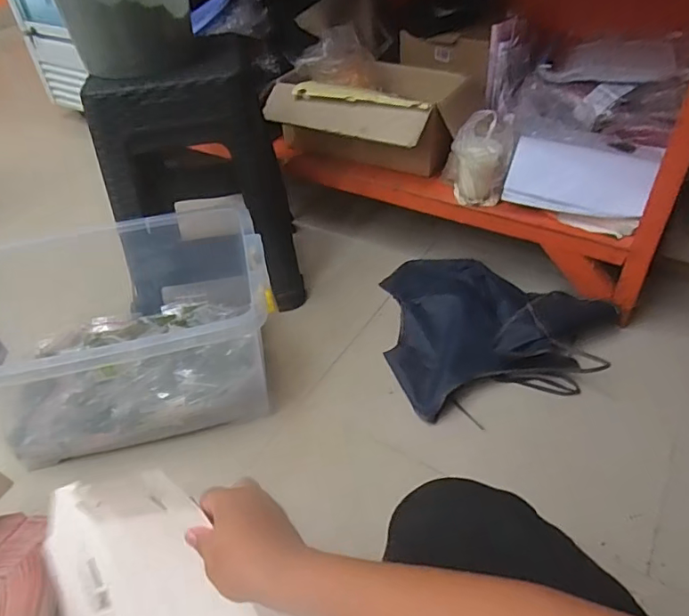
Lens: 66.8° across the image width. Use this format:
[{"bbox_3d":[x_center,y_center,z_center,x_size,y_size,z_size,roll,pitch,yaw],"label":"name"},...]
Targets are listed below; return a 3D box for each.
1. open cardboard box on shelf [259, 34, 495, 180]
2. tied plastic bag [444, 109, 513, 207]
[{"bbox_3d":[0.104,-0.518,1.313,0.425,0.176,0.442,18,47,22],"label":"open cardboard box on shelf"},{"bbox_3d":[0.275,-0.305,1.081,0.134,0.166,0.106,9,44,14],"label":"tied plastic bag"}]

